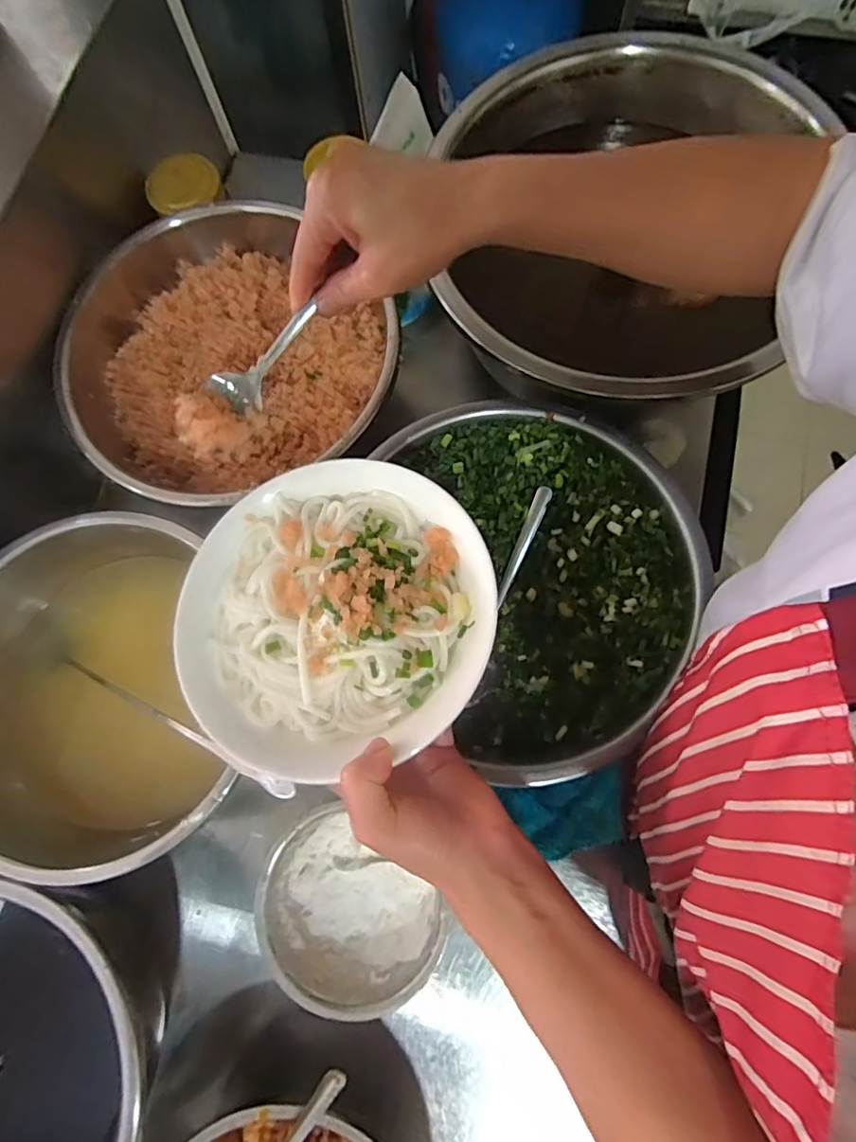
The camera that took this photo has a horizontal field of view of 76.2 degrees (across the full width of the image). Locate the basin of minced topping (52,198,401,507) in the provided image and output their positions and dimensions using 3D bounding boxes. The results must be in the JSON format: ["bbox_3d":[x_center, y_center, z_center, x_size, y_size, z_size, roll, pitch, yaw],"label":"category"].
[{"bbox_3d":[-0.191,-0.201,0.499,0.256,0.088,0.298,-30,77,-9],"label":"basin of minced topping"}]

